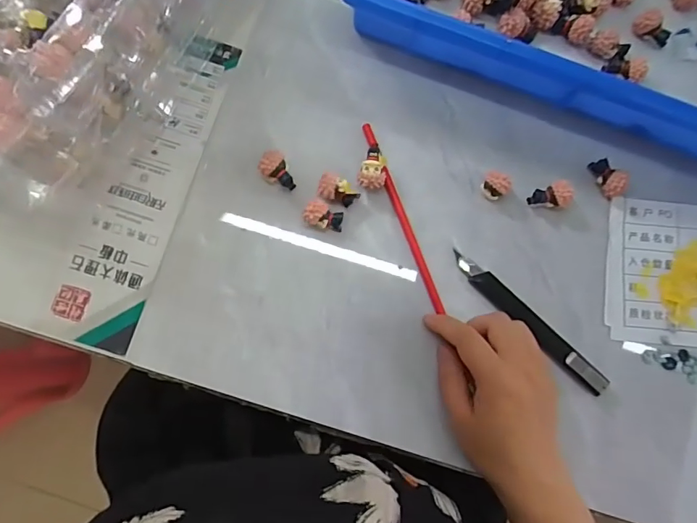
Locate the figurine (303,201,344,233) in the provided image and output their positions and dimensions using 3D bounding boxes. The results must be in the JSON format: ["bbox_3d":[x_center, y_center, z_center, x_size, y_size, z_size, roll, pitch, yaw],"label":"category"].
[{"bbox_3d":[-0.018,-0.033,0.359,0.028,0.020,0.017,14,81,-4],"label":"figurine"}]

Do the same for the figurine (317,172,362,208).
[{"bbox_3d":[-0.009,-0.050,0.364,0.029,0.023,0.019,30,81,-1],"label":"figurine"}]

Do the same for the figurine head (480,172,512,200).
[{"bbox_3d":[0.109,-0.057,0.368,0.016,0.018,0.019,-27,86,-9],"label":"figurine head"}]

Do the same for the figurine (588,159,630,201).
[{"bbox_3d":[0.197,-0.064,0.371,0.017,0.021,0.031,-18,85,-8],"label":"figurine"}]

